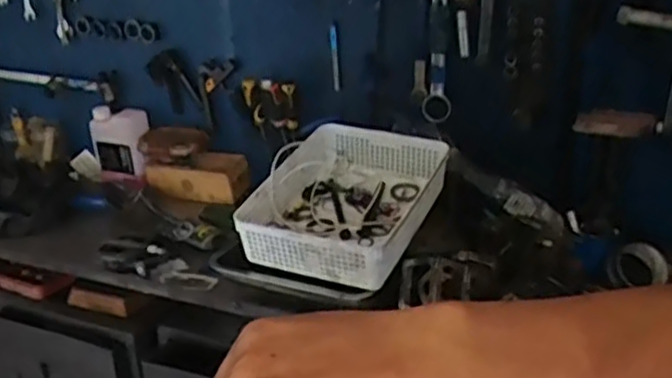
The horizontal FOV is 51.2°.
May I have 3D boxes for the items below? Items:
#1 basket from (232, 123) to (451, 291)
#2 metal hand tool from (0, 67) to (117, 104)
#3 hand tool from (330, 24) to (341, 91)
[{"bbox_3d":[0.024,0.017,1.195,0.265,0.115,0.350,8,25,22],"label":"basket"},{"bbox_3d":[-0.711,-0.261,1.701,0.423,0.059,0.031,8,25,22],"label":"metal hand tool"},{"bbox_3d":[-0.002,-0.259,1.448,0.014,0.153,0.015,-10,24,-17],"label":"hand tool"}]

